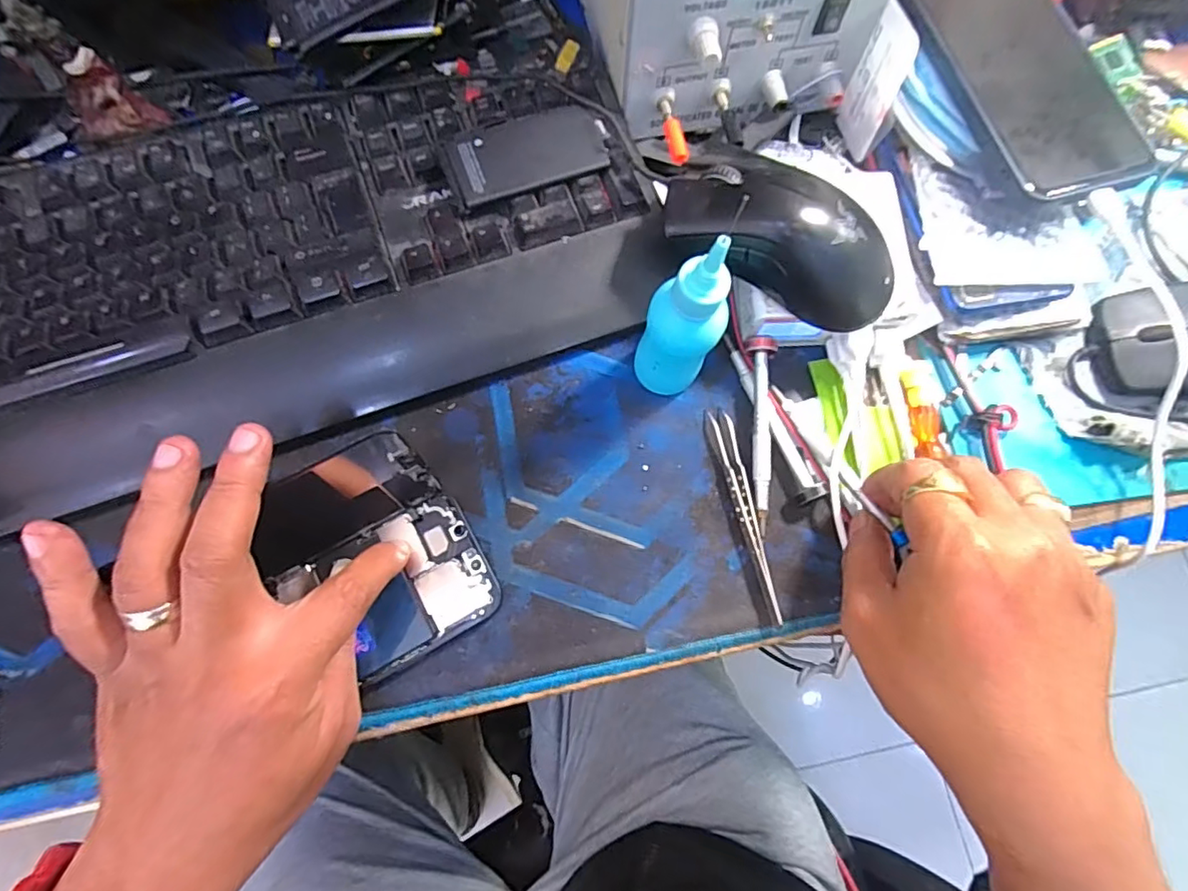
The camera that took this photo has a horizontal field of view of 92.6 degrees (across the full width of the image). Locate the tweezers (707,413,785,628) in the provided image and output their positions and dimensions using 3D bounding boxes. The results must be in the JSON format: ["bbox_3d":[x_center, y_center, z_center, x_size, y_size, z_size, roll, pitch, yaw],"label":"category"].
[{"bbox_3d":[0.078,0.035,0.299,0.012,0.010,0.112,-10,75,-5],"label":"tweezers"}]

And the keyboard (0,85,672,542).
[{"bbox_3d":[-0.182,-0.089,0.306,0.427,0.040,0.179,-19,76,-7],"label":"keyboard"}]

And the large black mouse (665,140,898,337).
[{"bbox_3d":[0.091,-0.100,0.282,0.119,0.042,0.058,32,76,7],"label":"large black mouse"}]

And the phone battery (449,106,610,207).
[{"bbox_3d":[-0.036,-0.161,0.314,0.083,0.009,0.042,-21,76,-8],"label":"phone battery"}]

